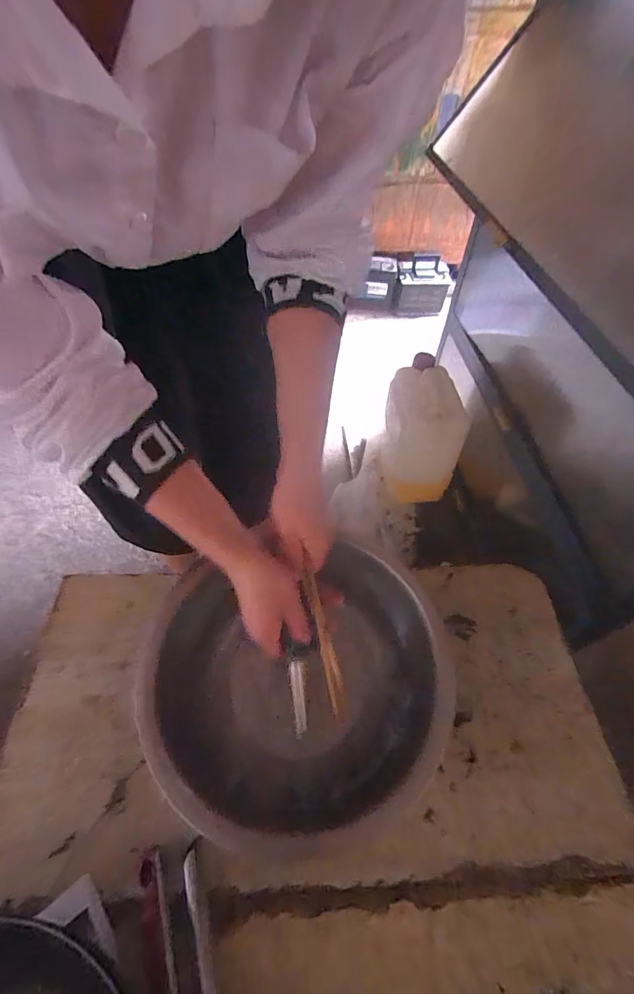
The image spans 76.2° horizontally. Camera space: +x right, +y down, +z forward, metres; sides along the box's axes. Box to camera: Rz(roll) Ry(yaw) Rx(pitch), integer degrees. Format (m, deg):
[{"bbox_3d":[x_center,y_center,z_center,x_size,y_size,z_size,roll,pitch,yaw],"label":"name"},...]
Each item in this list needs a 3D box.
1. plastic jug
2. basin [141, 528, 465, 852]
[{"bbox_3d":[0.281,-0.169,1.134,0.177,0.323,0.247,-3,54,-5],"label":"plastic jug"},{"bbox_3d":[-0.019,0.216,0.453,0.312,0.101,0.286,1,54,-2],"label":"basin"}]

